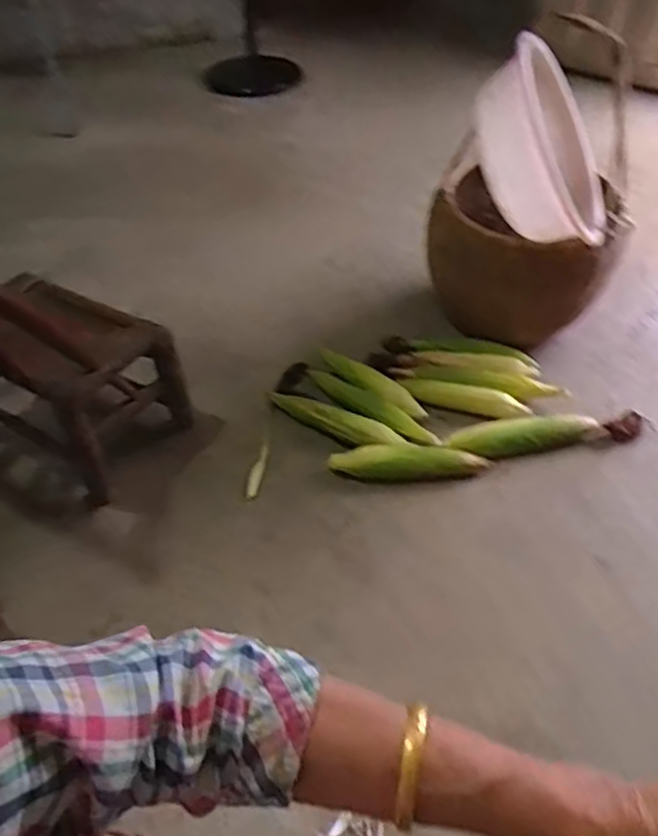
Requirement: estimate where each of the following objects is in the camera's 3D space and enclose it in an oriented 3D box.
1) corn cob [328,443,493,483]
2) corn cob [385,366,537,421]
[{"bbox_3d":[0.148,0.084,1.246,0.286,0.061,0.056,-1,46,-1],"label":"corn cob"},{"bbox_3d":[0.256,-0.049,1.352,0.287,0.041,0.063,21,50,20],"label":"corn cob"}]

